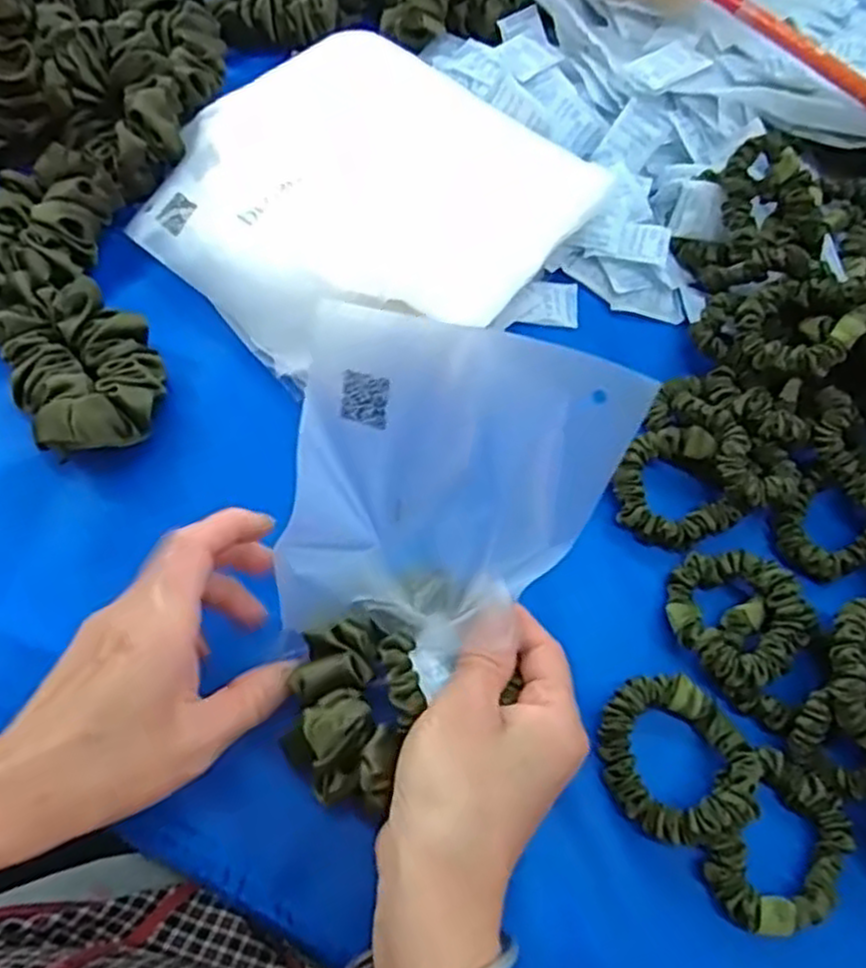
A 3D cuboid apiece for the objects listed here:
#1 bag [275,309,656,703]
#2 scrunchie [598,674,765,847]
[{"bbox_3d":[0.004,0.011,0.301,0.127,0.147,0.040,10,21,-1],"label":"bag"},{"bbox_3d":[0.105,0.116,0.329,0.059,0.022,0.068,-7,66,-6],"label":"scrunchie"}]

